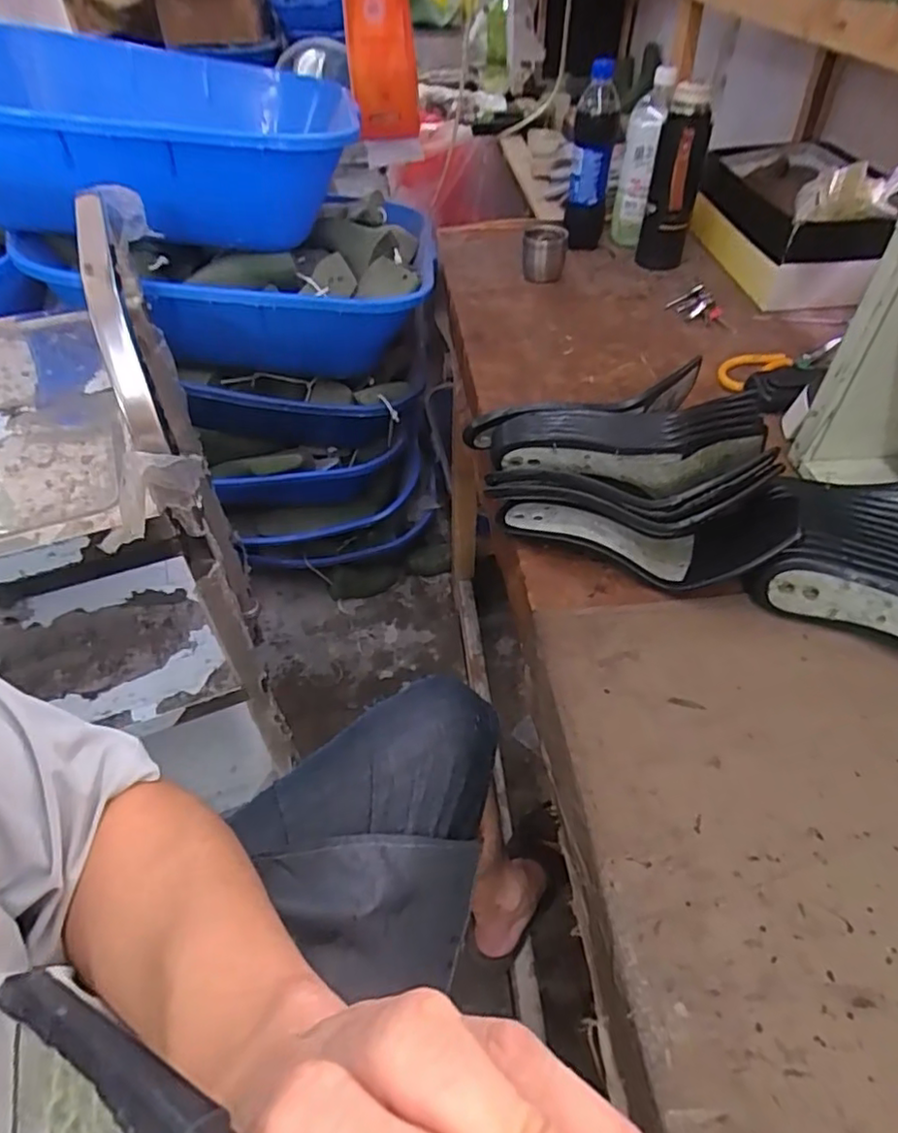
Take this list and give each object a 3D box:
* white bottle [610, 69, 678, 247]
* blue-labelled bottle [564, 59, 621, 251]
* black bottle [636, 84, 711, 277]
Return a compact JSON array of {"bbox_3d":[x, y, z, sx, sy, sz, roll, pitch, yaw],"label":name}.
[{"bbox_3d":[0.285,-0.598,0.952,0.059,0.214,0.067,8,49,11],"label":"white bottle"},{"bbox_3d":[0.209,-0.594,0.936,0.058,0.234,0.072,9,49,12],"label":"blue-labelled bottle"},{"bbox_3d":[0.314,-0.532,0.887,0.067,0.212,0.068,12,49,14],"label":"black bottle"}]

